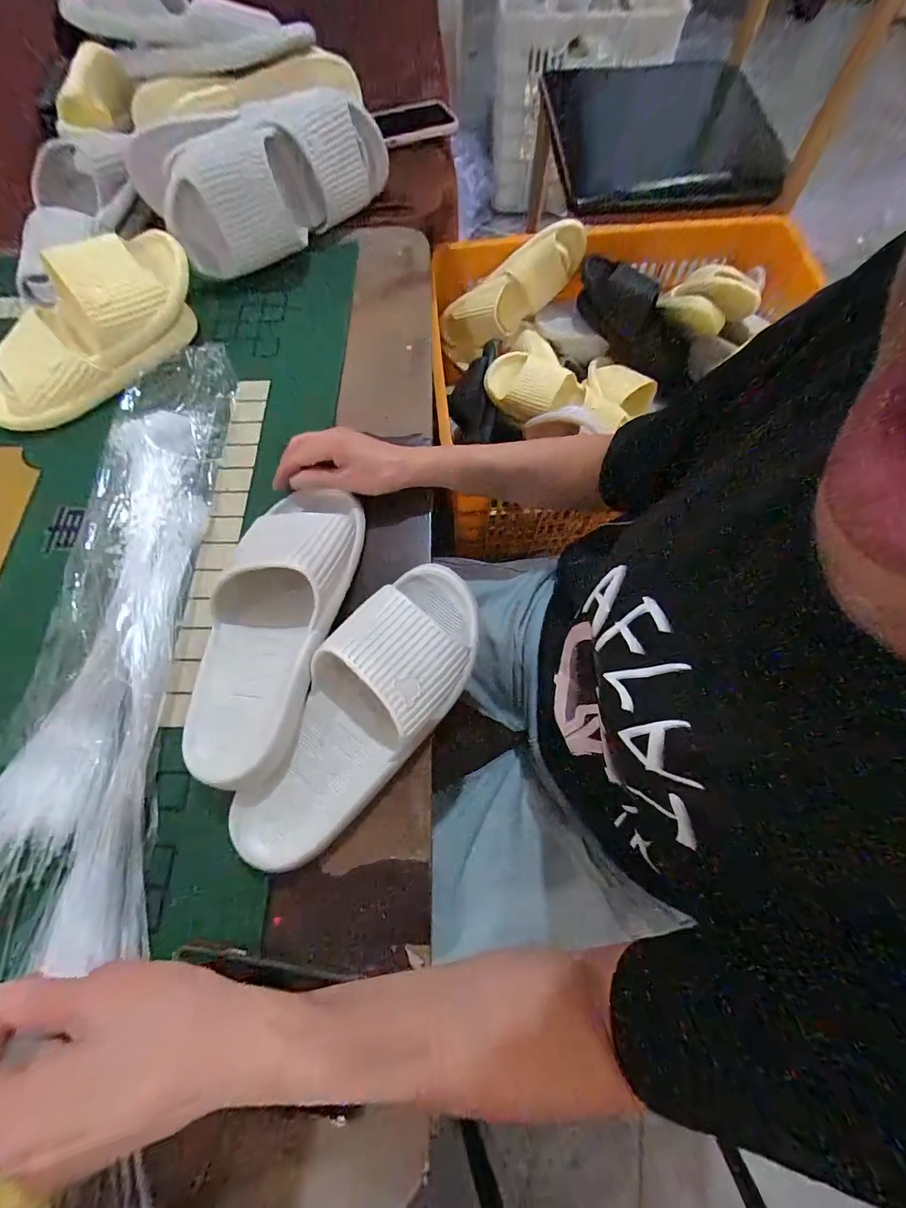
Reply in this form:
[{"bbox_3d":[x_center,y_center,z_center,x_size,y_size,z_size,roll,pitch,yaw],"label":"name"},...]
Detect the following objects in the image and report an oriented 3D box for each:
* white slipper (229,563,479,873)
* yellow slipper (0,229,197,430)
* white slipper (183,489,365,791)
[{"bbox_3d":[-0.072,0.080,0.348,0.105,0.058,0.275,34,74,14],"label":"white slipper"},{"bbox_3d":[-0.406,-0.296,0.474,0.272,0.083,0.092,-39,72,2],"label":"yellow slipper"},{"bbox_3d":[-0.155,0.008,0.365,0.113,0.068,0.266,12,72,6],"label":"white slipper"}]

